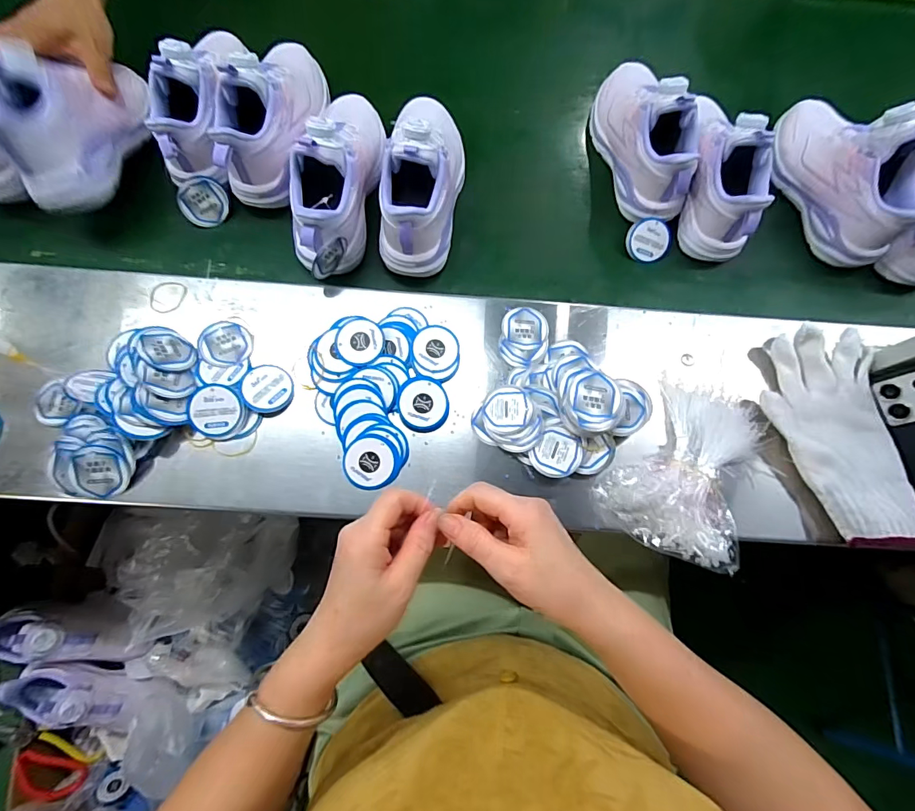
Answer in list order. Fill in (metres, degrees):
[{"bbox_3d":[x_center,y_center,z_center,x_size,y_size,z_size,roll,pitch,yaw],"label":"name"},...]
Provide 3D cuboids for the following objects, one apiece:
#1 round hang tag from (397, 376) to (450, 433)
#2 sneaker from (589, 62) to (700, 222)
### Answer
[{"bbox_3d":[-0.033,-0.002,0.440,0.048,0.007,0.053,4,85,1],"label":"round hang tag"},{"bbox_3d":[0.215,-0.325,0.511,0.077,0.092,0.208,-10,85,0],"label":"sneaker"}]

